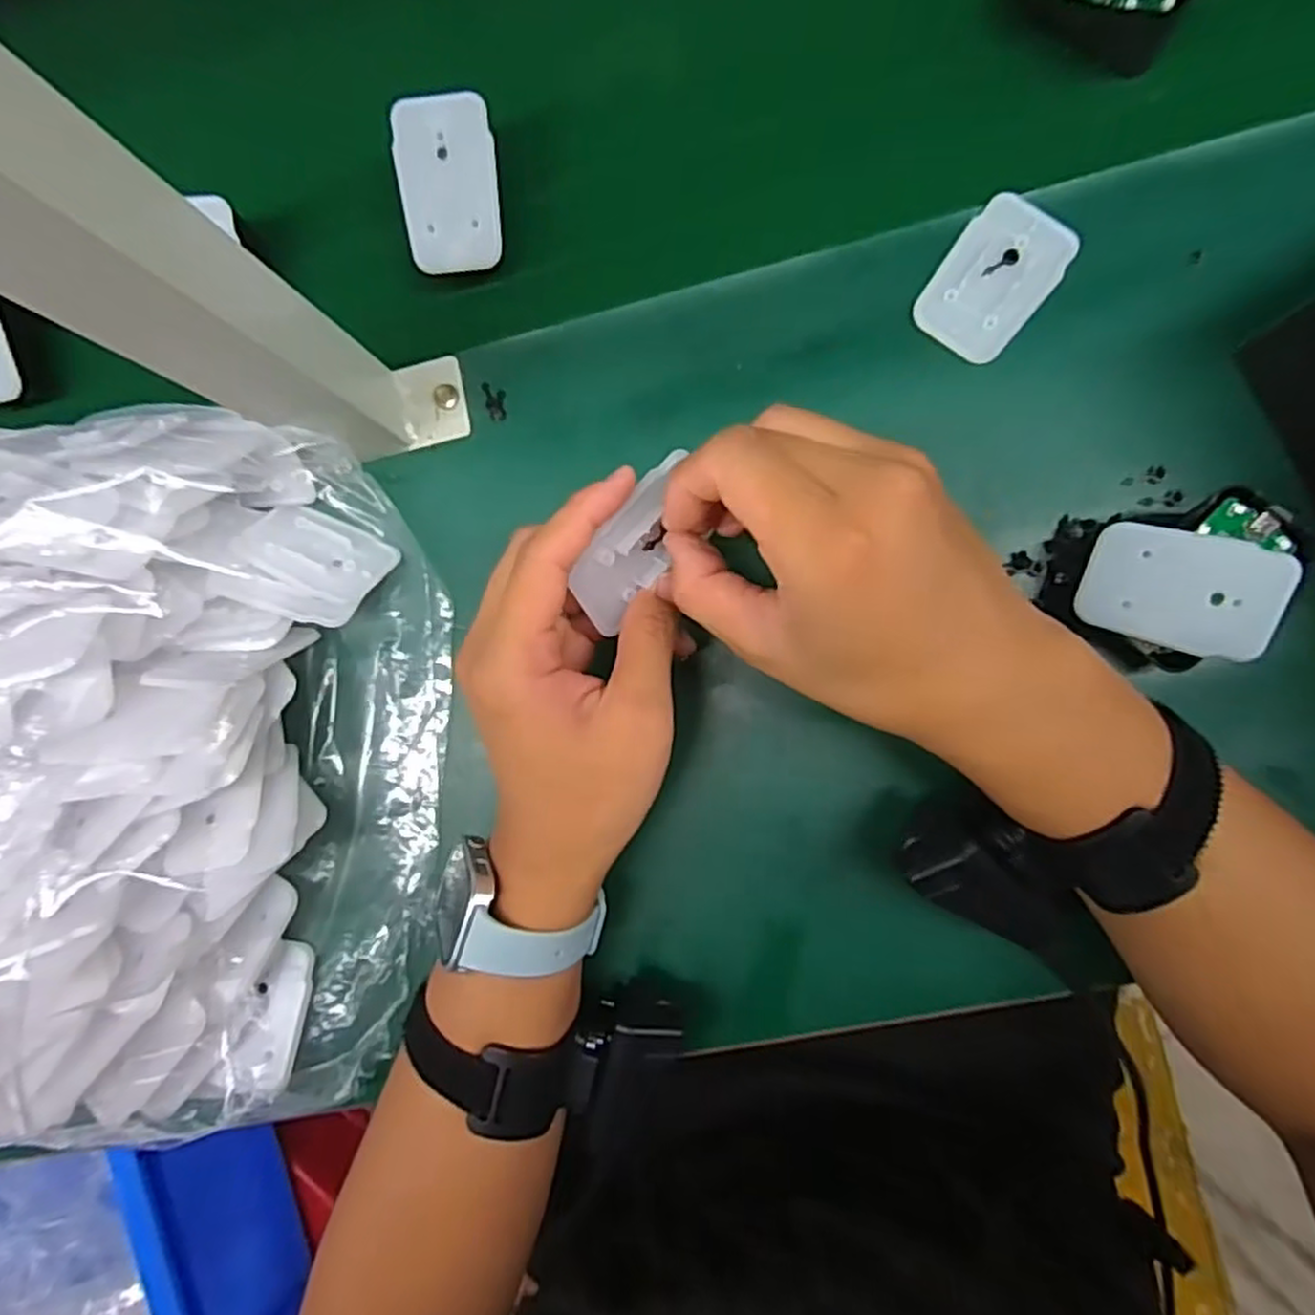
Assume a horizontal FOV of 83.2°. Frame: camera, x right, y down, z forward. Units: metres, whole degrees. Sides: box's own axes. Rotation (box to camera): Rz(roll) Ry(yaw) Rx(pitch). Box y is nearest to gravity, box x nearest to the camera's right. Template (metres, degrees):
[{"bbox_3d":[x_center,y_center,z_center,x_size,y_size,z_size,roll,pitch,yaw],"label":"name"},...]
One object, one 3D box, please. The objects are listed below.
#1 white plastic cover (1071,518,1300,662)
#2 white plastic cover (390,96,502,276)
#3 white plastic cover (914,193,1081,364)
[{"bbox_3d":[0.204,-0.026,0.288,0.068,0.004,0.044,18,110,17],"label":"white plastic cover"},{"bbox_3d":[-0.093,-0.211,0.331,0.043,0.004,0.068,-3,110,-1],"label":"white plastic cover"},{"bbox_3d":[0.146,-0.164,0.321,0.045,0.004,0.067,37,94,4],"label":"white plastic cover"}]

